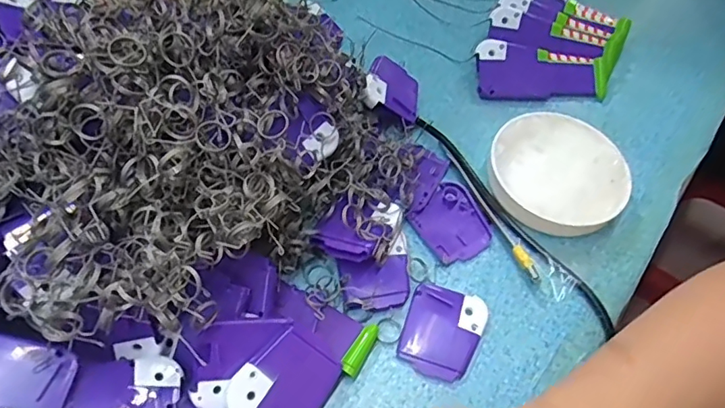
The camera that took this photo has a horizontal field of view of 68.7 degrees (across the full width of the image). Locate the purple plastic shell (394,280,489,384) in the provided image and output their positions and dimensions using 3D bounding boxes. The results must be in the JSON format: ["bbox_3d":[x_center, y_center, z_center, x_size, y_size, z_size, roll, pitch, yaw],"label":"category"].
[{"bbox_3d":[0.055,0.085,0.359,0.051,0.006,0.061,19,58,7],"label":"purple plastic shell"}]

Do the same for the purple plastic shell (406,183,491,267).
[{"bbox_3d":[0.069,0.014,0.408,0.051,0.007,0.060,-28,64,-21],"label":"purple plastic shell"}]

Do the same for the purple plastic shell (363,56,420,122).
[{"bbox_3d":[0.026,-0.097,0.454,0.052,0.013,0.065,33,46,-17],"label":"purple plastic shell"}]

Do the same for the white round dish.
[{"bbox_3d":[0.154,-0.024,0.423,0.103,0.030,0.106,2,58,-4],"label":"white round dish"}]

